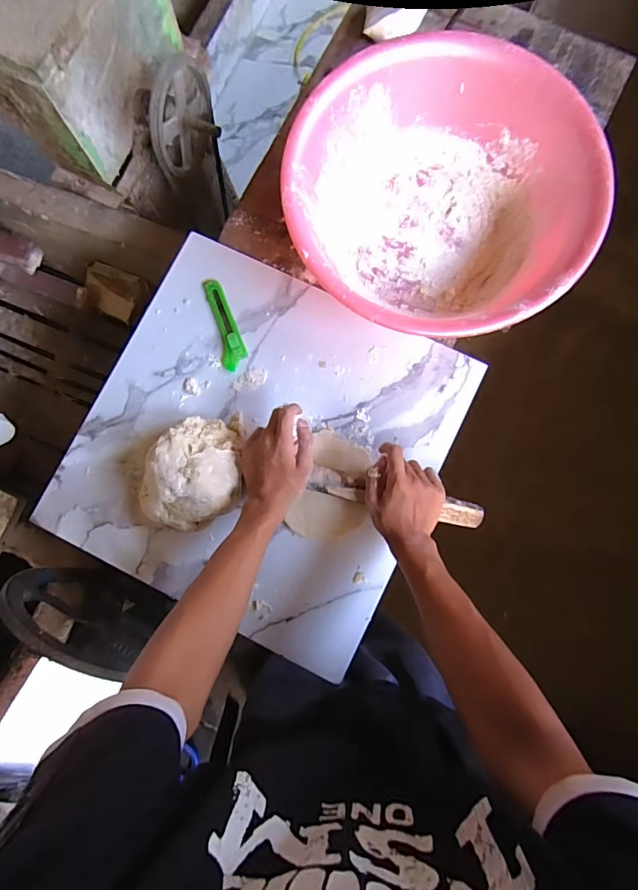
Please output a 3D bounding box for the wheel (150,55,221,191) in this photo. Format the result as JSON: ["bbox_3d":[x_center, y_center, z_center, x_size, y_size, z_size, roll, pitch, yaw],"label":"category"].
[{"bbox_3d":[-0.255,-0.629,0.855,0.069,0.208,0.217,22,117,3],"label":"wheel"}]

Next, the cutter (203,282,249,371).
[{"bbox_3d":[-0.139,-0.182,0.635,0.037,0.011,0.143,-14,81,-3],"label":"cutter"}]

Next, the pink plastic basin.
[{"bbox_3d":[0.162,-0.331,0.601,0.394,0.126,0.396,0,80,-1],"label":"pink plastic basin"}]

